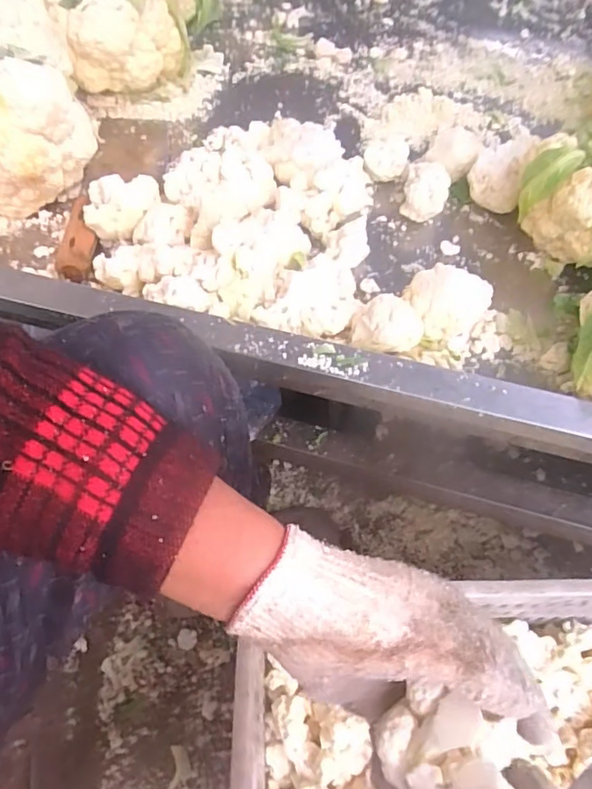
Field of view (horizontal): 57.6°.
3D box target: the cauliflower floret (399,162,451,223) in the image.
[{"bbox_3d":[0.141,-0.220,0.589,0.047,0.037,0.074,11,60,7],"label":"cauliflower floret"}]

